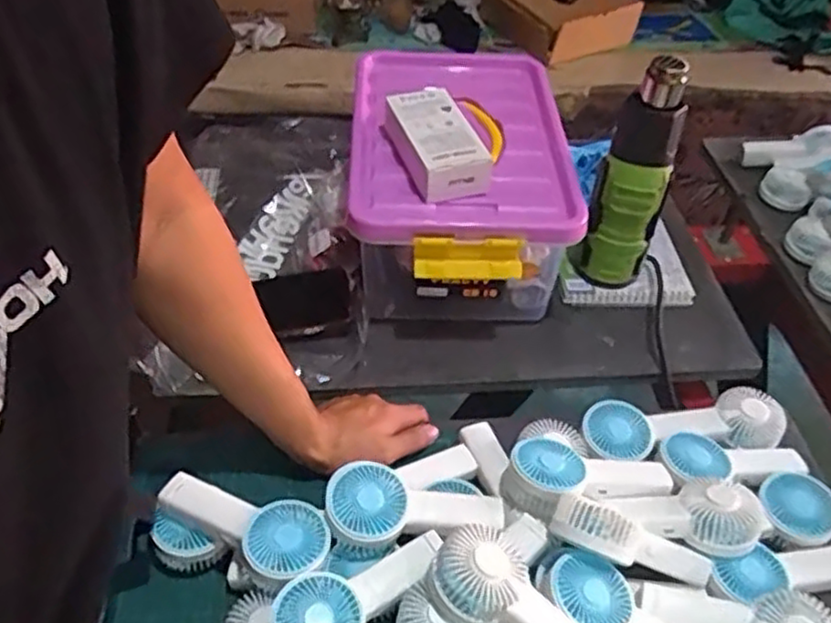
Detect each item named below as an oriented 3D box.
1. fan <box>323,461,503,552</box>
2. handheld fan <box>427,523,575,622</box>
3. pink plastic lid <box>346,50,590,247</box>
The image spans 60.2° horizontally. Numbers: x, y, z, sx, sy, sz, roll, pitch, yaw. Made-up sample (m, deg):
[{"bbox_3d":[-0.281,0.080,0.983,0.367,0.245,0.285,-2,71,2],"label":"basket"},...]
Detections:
[{"bbox_3d":[-0.002,0.157,0.566,0.137,0.032,0.058,0,45,-3],"label":"fan"},{"bbox_3d":[0.069,0.207,0.485,0.064,0.047,0.139,-32,55,-30],"label":"handheld fan"},{"bbox_3d":[0.046,-0.200,0.806,0.236,0.020,0.351,0,45,-3],"label":"pink plastic lid"}]

